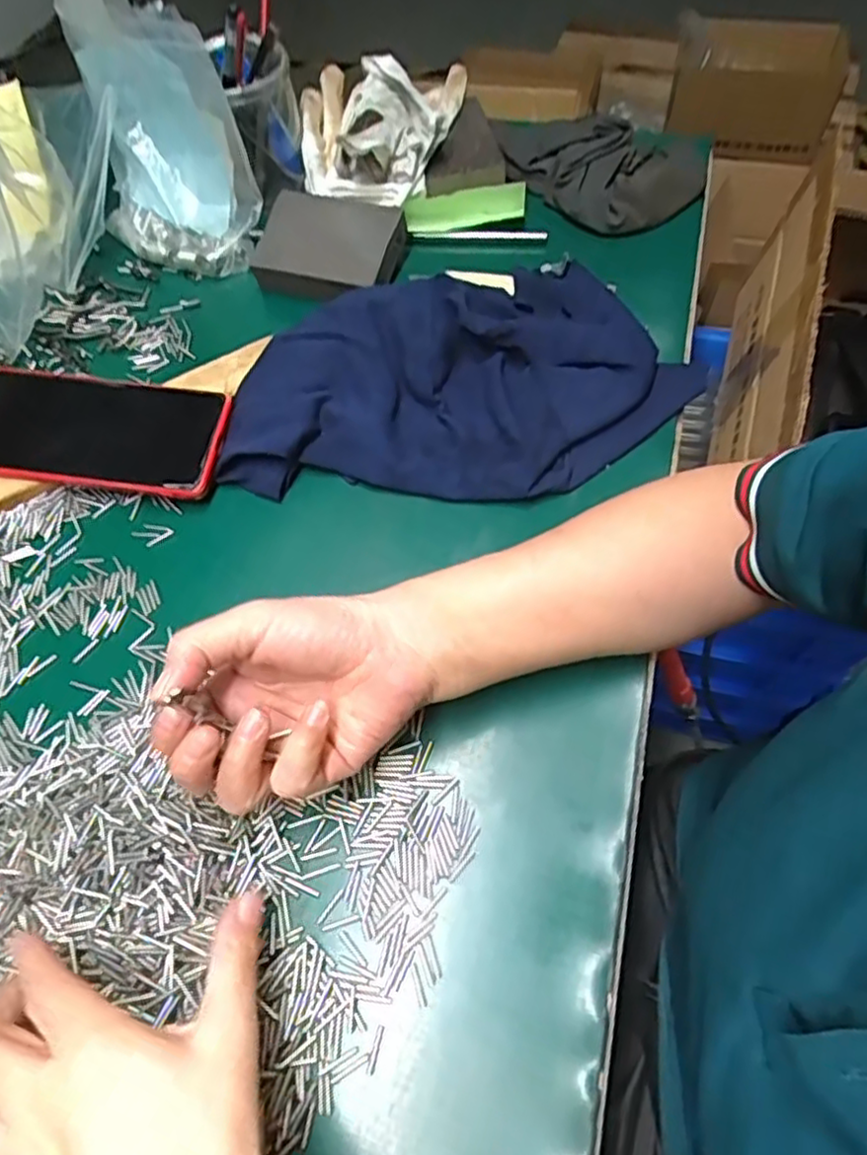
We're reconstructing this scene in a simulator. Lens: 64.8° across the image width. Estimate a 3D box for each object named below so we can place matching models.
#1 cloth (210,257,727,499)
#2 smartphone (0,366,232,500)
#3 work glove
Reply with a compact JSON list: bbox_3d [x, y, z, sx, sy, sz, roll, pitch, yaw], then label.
[{"bbox_3d":[0.018,-0.133,0.445,0.295,0.043,0.188,-2,61,1],"label":"cloth"},{"bbox_3d":[-0.217,-0.095,0.435,0.168,0.016,0.079,5,65,6],"label":"smartphone"},{"bbox_3d":[-0.039,-0.368,0.541,0.134,0.048,0.159,-3,61,0],"label":"work glove"}]

